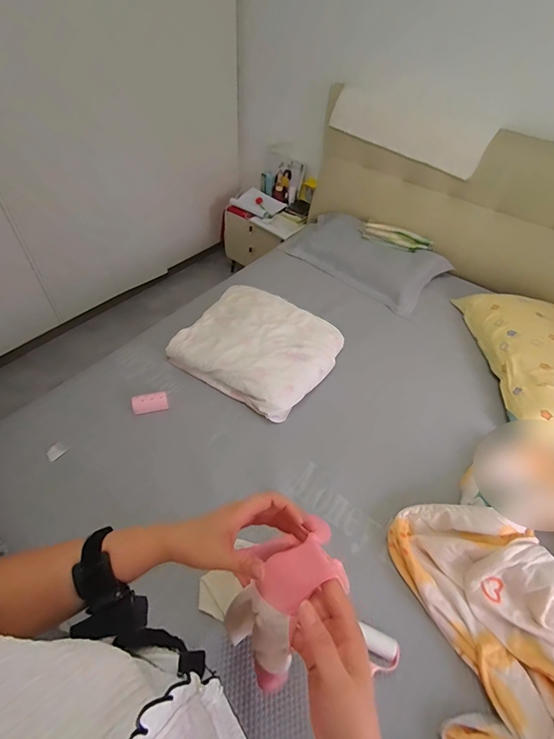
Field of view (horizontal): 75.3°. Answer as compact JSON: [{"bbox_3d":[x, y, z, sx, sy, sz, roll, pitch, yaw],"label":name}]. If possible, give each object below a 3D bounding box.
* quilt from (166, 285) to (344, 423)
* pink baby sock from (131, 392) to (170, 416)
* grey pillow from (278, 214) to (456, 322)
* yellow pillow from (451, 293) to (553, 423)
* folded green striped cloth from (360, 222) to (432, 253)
[{"bbox_3d":[-0.059,-0.096,1.277,0.498,0.119,0.455,27,52,19],"label":"quilt"},{"bbox_3d":[-0.403,0.110,1.144,0.106,0.049,0.048,-13,51,-15],"label":"pink baby sock"},{"bbox_3d":[0.387,-0.535,1.707,0.706,0.127,0.413,31,53,21],"label":"grey pillow"},{"bbox_3d":[0.974,-0.042,1.305,0.405,0.111,0.706,4,48,-1],"label":"yellow pillow"},{"bbox_3d":[0.561,-0.619,1.696,0.326,0.066,0.122,23,51,15],"label":"folded green striped cloth"}]

